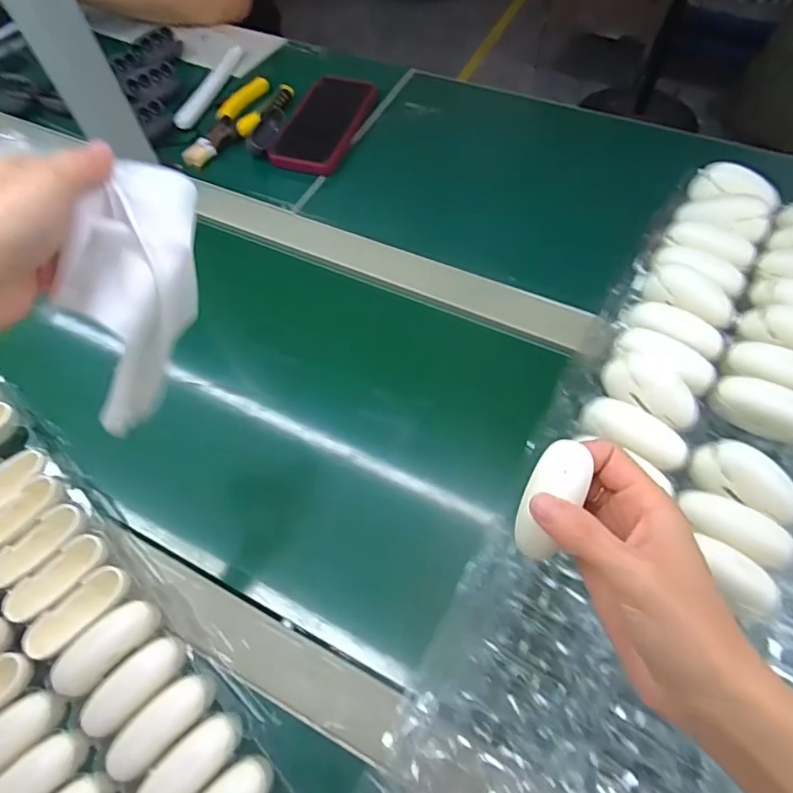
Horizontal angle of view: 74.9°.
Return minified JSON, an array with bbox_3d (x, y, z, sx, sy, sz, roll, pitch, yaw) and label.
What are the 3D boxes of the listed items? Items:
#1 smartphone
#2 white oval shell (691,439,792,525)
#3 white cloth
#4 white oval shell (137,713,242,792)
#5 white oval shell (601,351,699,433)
[{"bbox_3d":[-0.083,-0.326,0.615,0.077,0.017,0.178,14,63,11],"label":"smartphone"},{"bbox_3d":[0.229,0.054,0.334,0.067,0.025,0.028,27,66,17],"label":"white oval shell"},{"bbox_3d":[-0.146,-0.046,0.287,0.038,0.152,0.058,18,22,14],"label":"white cloth"},{"bbox_3d":[-0.124,0.223,0.310,0.028,0.016,0.066,39,70,22],"label":"white oval shell"},{"bbox_3d":[0.183,-0.006,0.367,0.068,0.032,0.026,34,68,20],"label":"white oval shell"}]

